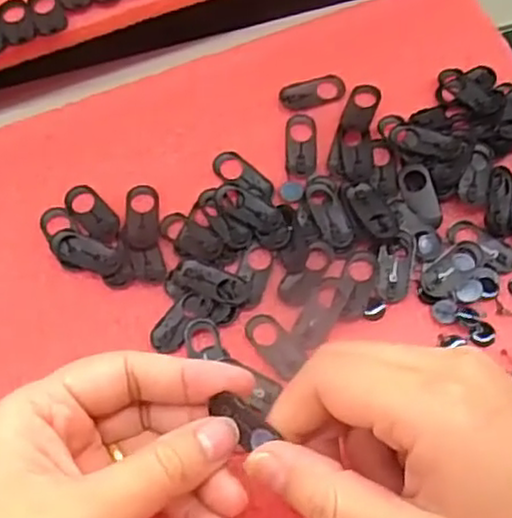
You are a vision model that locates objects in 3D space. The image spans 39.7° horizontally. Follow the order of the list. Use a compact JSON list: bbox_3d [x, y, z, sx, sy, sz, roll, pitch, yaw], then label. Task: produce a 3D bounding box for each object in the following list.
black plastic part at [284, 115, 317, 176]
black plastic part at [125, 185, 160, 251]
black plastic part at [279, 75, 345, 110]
[{"bbox_3d":[0.021,-0.052,0.326,0.014,0.004,0.031,0,65,0],"label":"black plastic part"},{"bbox_3d":[-0.050,-0.020,0.310,0.014,0.004,0.031,-3,65,-1],"label":"black plastic part"},{"bbox_3d":[0.027,-0.080,0.335,0.031,0.004,0.014,-15,66,-7],"label":"black plastic part"}]

